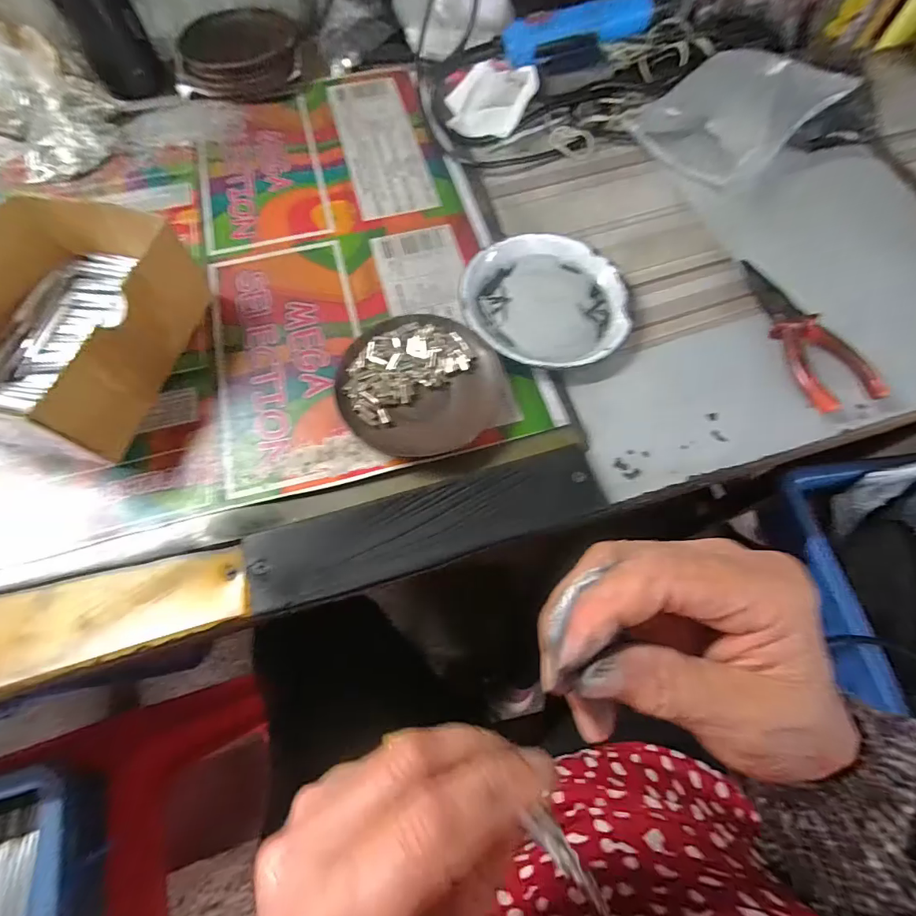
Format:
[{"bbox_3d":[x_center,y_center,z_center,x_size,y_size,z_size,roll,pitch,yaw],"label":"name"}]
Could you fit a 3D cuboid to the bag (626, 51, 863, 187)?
[{"bbox_3d":[0.269,-0.334,0.435,0.161,0.046,0.125,-39,73,-16],"label":"bag"}]

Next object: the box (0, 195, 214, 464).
[{"bbox_3d":[-0.269,-0.088,0.304,0.122,0.069,0.162,12,67,3],"label":"box"}]

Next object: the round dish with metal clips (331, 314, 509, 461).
[{"bbox_3d":[-0.027,-0.054,0.322,0.110,0.017,0.116,1,67,-1],"label":"round dish with metal clips"}]

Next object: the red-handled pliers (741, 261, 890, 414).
[{"bbox_3d":[0.267,-0.102,0.349,0.047,0.018,0.142,-13,68,-7],"label":"red-handled pliers"}]

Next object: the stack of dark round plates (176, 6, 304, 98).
[{"bbox_3d":[-0.225,-0.422,0.463,0.122,0.031,0.097,-4,67,-3],"label":"stack of dark round plates"}]

